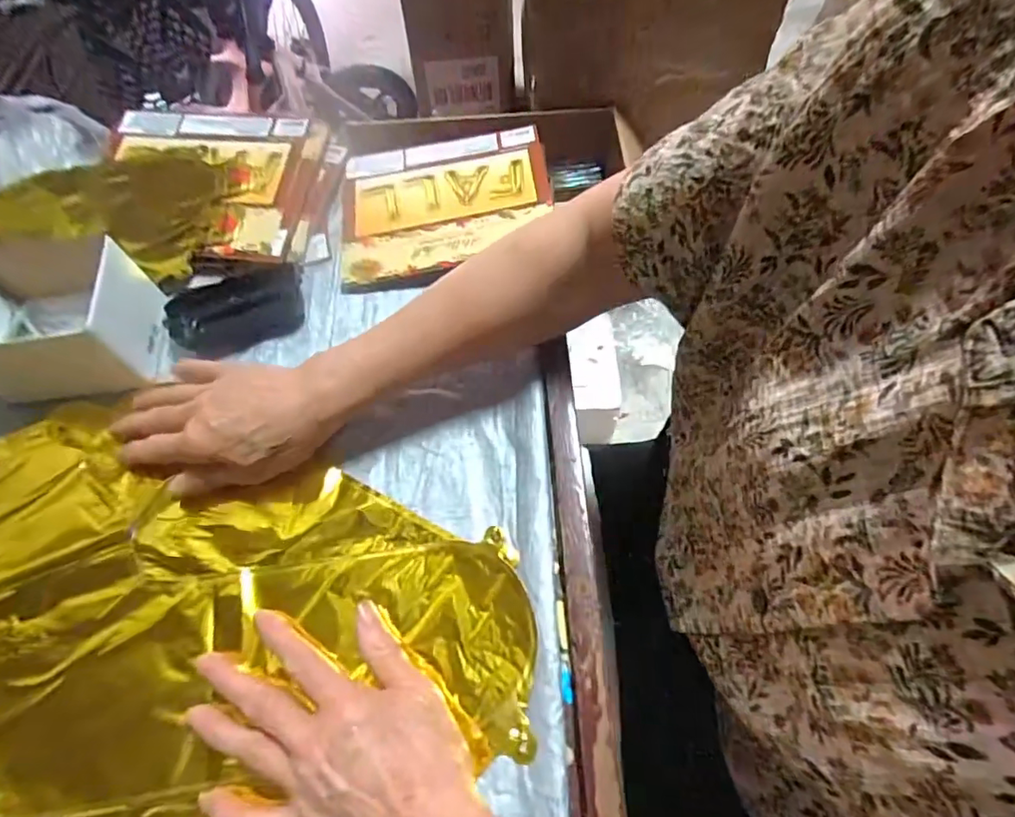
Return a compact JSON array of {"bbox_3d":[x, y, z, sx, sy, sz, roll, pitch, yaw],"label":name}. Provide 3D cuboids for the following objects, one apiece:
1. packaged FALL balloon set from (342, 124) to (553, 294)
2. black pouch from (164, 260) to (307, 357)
[{"bbox_3d":[-0.057,-0.188,0.508,0.188,0.026,0.162,-6,61,0],"label":"packaged FALL balloon set"},{"bbox_3d":[-0.232,-0.086,0.470,0.110,0.011,0.069,-17,80,-5],"label":"black pouch"}]

